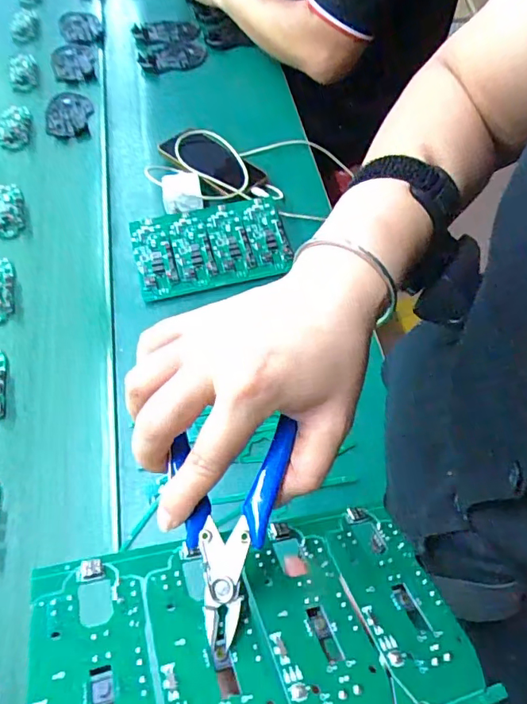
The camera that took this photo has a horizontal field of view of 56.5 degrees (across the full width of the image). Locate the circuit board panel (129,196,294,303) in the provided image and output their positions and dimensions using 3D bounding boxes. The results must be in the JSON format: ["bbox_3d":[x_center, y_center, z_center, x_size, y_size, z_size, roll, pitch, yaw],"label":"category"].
[{"bbox_3d":[-0.066,-0.139,0.623,0.193,0.017,0.115,-16,61,-7],"label":"circuit board panel"}]

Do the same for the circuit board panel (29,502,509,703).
[{"bbox_3d":[0.000,0.125,0.221,0.187,0.004,0.104,-3,34,-22],"label":"circuit board panel"}]

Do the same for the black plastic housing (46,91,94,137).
[{"bbox_3d":[-0.305,-0.374,0.772,0.069,0.009,0.100,-6,62,-1],"label":"black plastic housing"}]

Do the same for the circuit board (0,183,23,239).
[{"bbox_3d":[-0.352,-0.192,0.669,0.044,0.006,0.093,-15,63,-6],"label":"circuit board"}]

